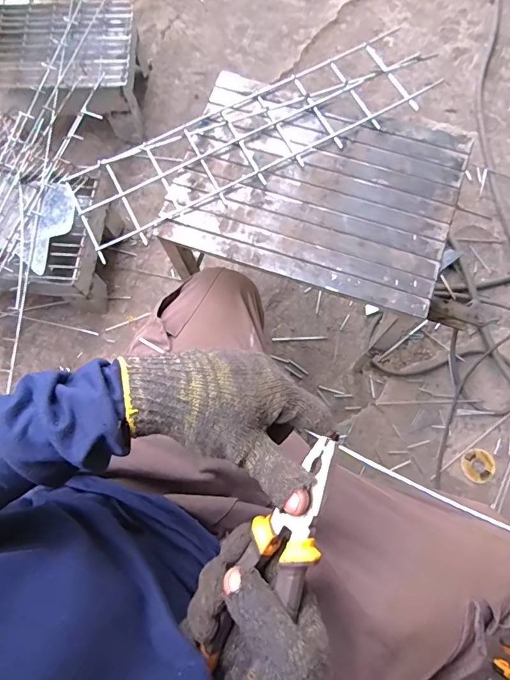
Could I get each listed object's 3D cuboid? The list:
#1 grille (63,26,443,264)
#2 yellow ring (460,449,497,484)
[{"bbox_3d":[-0.004,-0.261,0.568,0.482,0.021,0.130,-27,78,-5],"label":"grille"},{"bbox_3d":[0.429,0.241,0.848,0.061,0.004,0.061,0,77,1],"label":"yellow ring"}]

